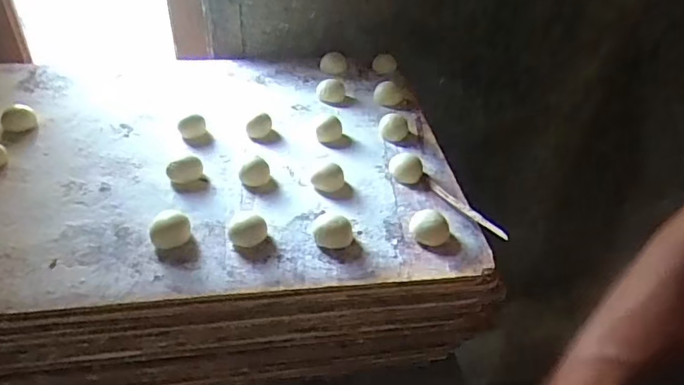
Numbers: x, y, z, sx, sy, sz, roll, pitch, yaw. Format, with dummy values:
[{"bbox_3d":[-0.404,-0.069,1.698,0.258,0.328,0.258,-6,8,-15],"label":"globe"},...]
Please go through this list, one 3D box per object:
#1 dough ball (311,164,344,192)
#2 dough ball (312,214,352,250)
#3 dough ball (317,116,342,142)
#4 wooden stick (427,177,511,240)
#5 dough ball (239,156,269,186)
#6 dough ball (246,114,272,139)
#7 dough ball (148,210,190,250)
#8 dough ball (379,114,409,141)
[{"bbox_3d":[-0.014,-0.013,0.520,0.030,0.022,0.022,-3,41,-8],"label":"dough ball"},{"bbox_3d":[-0.008,0.032,0.461,0.033,0.026,0.030,2,41,-2],"label":"dough ball"},{"bbox_3d":[-0.013,-0.072,0.588,0.026,0.018,0.028,2,41,-2],"label":"dough ball"},{"bbox_3d":[0.113,0.013,0.498,0.009,0.011,0.116,-15,30,-19],"label":"wooden stick"},{"bbox_3d":[-0.087,-0.021,0.526,0.029,0.016,0.025,-3,41,-8],"label":"dough ball"},{"bbox_3d":[-0.092,-0.075,0.589,0.027,0.019,0.022,-3,41,-8],"label":"dough ball"},{"bbox_3d":[-0.146,0.031,0.455,0.028,0.019,0.031,12,41,9],"label":"dough ball"},{"bbox_3d":[0.058,-0.075,0.598,0.032,0.020,0.026,7,41,3],"label":"dough ball"}]

